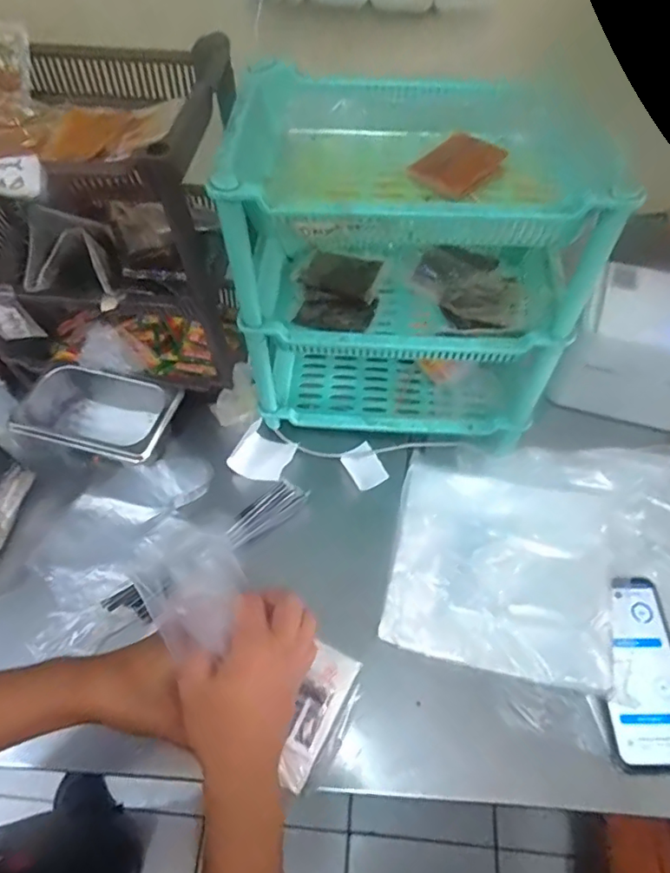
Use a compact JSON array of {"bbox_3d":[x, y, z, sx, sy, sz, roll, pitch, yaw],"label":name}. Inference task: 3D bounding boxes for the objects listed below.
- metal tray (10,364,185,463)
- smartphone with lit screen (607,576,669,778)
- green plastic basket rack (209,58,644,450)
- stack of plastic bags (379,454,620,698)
[{"bbox_3d":[-0.266,-0.023,0.642,0.178,0.063,0.106,16,59,10],"label":"metal tray"},{"bbox_3d":[0.277,0.208,0.497,0.072,0.012,0.163,4,57,3],"label":"smartphone with lit screen"},{"bbox_3d":[0.068,-0.153,0.550,0.287,0.305,0.183,5,57,3],"label":"green plastic basket rack"},{"bbox_3d":[0.167,0.120,0.547,0.208,0.010,0.210,12,58,8],"label":"stack of plastic bags"}]

